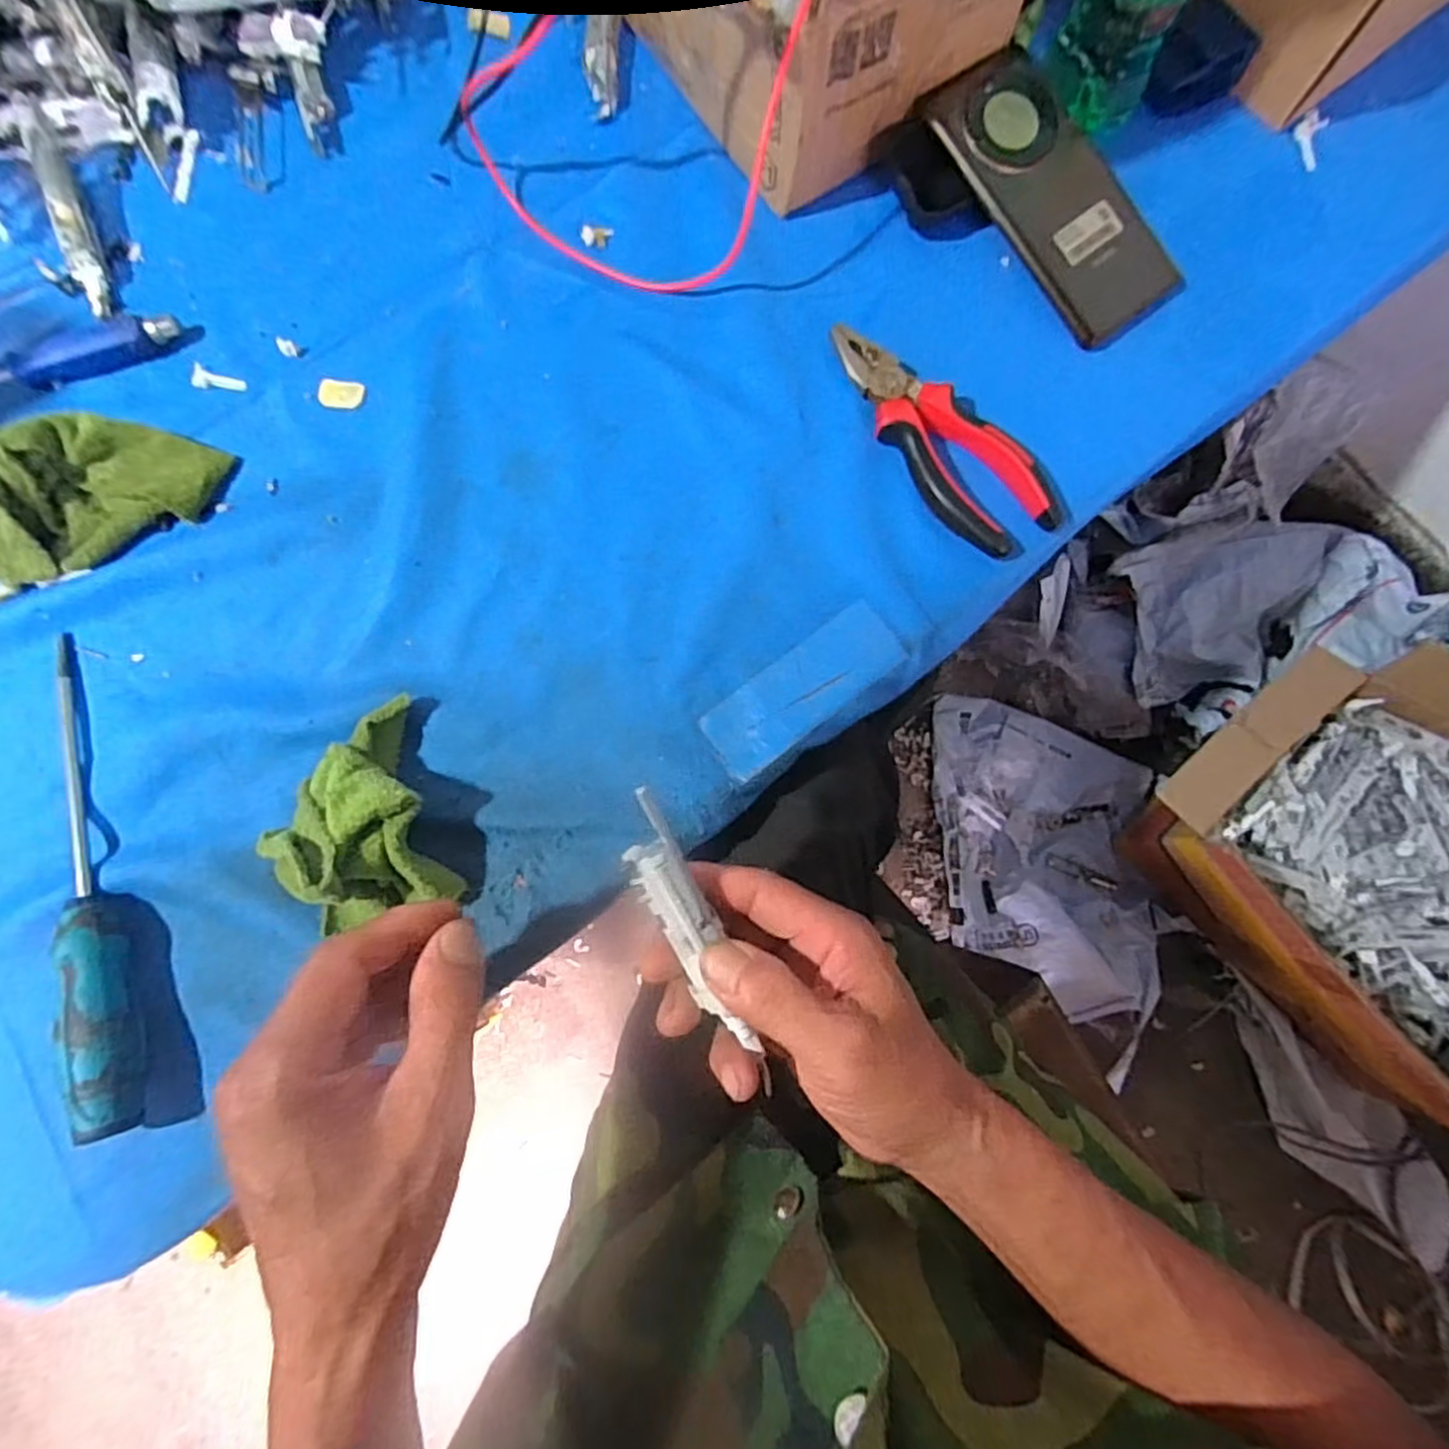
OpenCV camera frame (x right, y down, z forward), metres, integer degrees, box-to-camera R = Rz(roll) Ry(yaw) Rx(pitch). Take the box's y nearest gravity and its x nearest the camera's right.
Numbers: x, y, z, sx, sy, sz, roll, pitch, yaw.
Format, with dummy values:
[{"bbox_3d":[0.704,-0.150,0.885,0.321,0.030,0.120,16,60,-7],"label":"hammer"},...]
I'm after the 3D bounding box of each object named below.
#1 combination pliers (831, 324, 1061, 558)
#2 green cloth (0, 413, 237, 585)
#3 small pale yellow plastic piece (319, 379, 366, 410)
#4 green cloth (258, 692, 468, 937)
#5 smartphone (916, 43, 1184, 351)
[{"bbox_3d":[0.119,-0.162,0.393,0.058,0.015,0.152,-33,80,-6],"label":"combination pliers"},{"bbox_3d":[-0.347,-0.131,0.379,0.137,0.035,0.080,-31,80,-5],"label":"green cloth"},{"bbox_3d":[-0.221,-0.191,0.410,0.027,0.004,0.018,6,78,-1],"label":"small pale yellow plastic piece"},{"bbox_3d":[-0.175,0.046,0.337,0.078,0.048,0.099,-25,80,-4],"label":"green cloth"},{"bbox_3d":[0.192,-0.306,0.410,0.076,0.013,0.172,-40,95,-7],"label":"smartphone"}]

